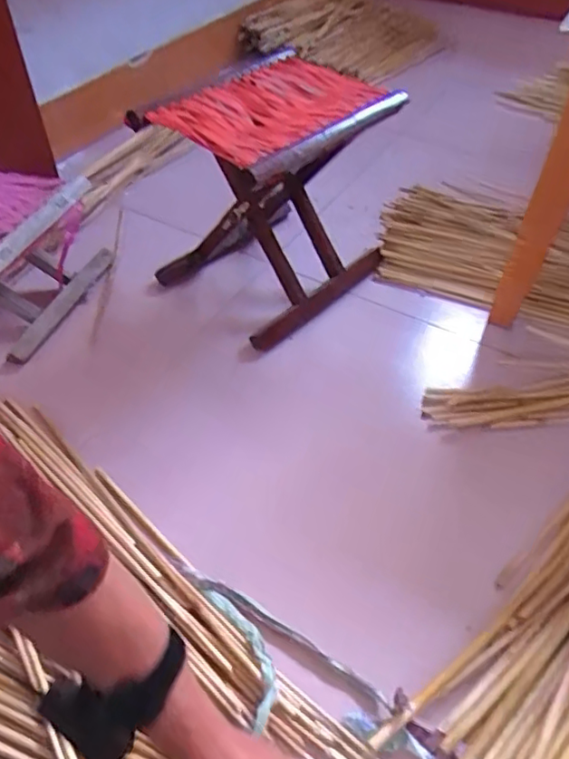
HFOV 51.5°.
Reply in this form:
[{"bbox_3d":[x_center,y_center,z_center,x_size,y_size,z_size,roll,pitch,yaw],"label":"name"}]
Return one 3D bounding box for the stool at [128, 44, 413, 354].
[{"bbox_3d":[-0.014,-0.296,0.980,0.283,0.331,0.329,35,58,29],"label":"stool"}]

